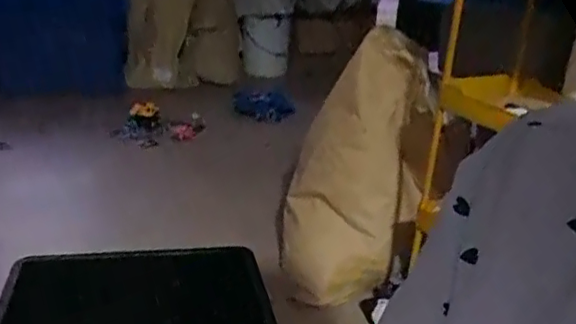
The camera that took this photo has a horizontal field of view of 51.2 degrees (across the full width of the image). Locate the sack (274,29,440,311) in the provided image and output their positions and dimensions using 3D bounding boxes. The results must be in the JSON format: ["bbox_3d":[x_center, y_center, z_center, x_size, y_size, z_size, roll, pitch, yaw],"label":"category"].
[{"bbox_3d":[0.180,0.008,1.508,0.279,0.667,0.187,22,8,38],"label":"sack"}]

